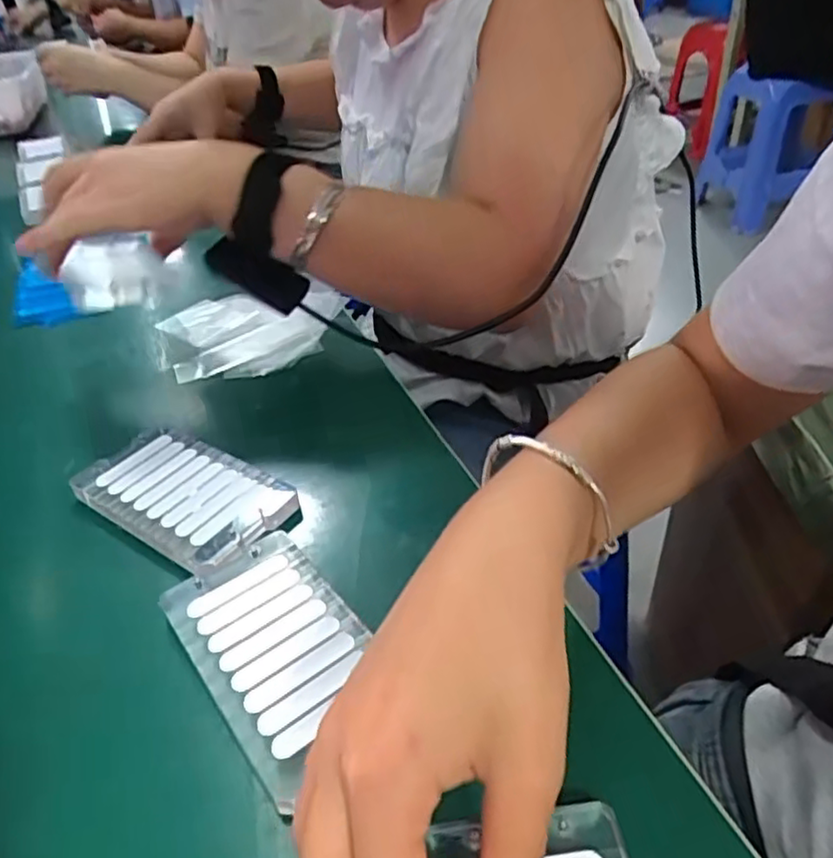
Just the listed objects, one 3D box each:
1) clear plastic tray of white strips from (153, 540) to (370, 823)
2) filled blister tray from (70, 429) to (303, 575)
[{"bbox_3d":[-0.061,0.097,0.302,0.067,0.014,0.116,-27,44,-28],"label":"clear plastic tray of white strips"},{"bbox_3d":[-0.133,0.038,0.386,0.124,0.013,0.070,22,44,28],"label":"filled blister tray"}]

